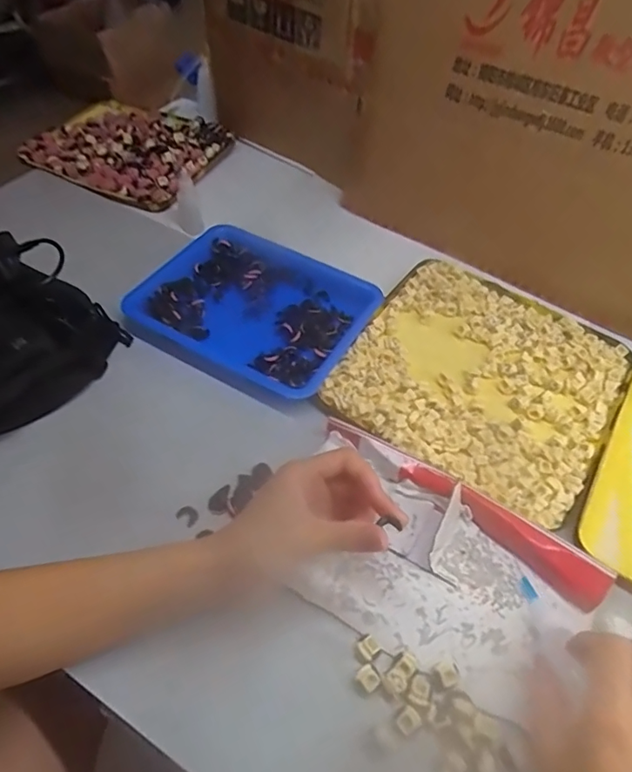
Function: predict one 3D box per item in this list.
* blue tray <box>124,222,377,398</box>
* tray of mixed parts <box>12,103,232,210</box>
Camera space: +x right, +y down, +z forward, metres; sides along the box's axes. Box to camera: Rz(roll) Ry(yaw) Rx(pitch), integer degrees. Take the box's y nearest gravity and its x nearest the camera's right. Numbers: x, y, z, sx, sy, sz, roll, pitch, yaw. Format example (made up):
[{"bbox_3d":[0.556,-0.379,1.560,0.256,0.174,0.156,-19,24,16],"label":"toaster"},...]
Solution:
[{"bbox_3d":[-0.061,-0.083,0.520,0.213,0.023,0.175,26,55,16],"label":"blue tray"},{"bbox_3d":[-0.261,-0.337,0.720,0.241,0.035,0.206,18,53,11],"label":"tray of mixed parts"}]

